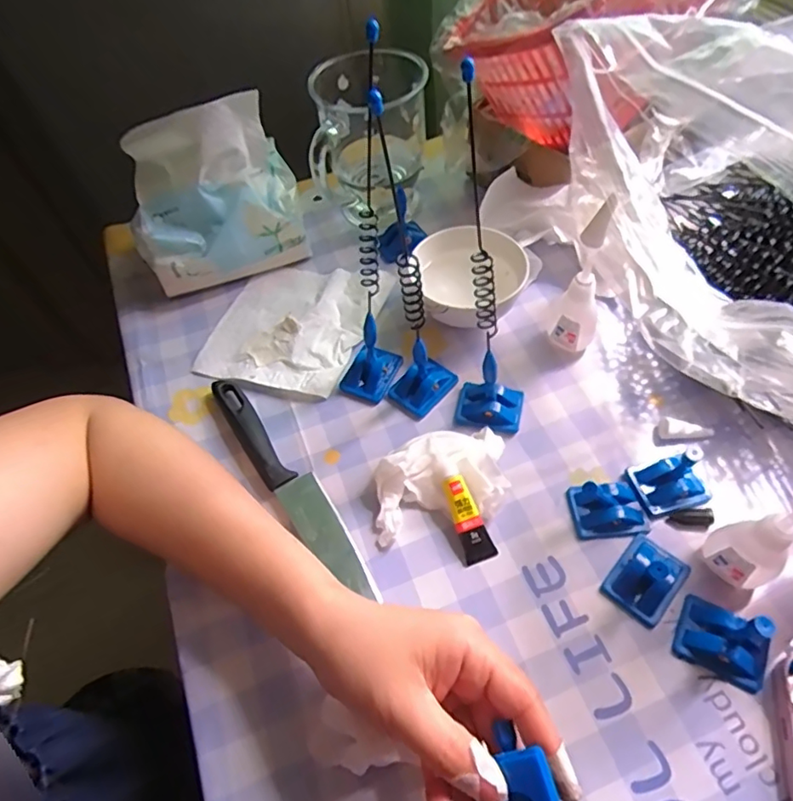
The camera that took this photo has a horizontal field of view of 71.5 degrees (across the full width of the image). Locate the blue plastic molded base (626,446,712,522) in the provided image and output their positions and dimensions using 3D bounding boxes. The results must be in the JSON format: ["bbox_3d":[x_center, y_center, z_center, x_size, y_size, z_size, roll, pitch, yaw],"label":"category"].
[{"bbox_3d":[0.173,0.047,0.338,0.042,0.042,0.033,-12,56,-4],"label":"blue plastic molded base"}]

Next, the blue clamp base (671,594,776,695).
[{"bbox_3d":[0.177,0.122,0.286,0.044,0.042,0.035,24,61,19],"label":"blue clamp base"}]

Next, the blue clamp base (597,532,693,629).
[{"bbox_3d":[0.146,0.099,0.315,0.034,0.026,0.046,35,65,24],"label":"blue clamp base"}]

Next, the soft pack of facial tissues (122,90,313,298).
[{"bbox_3d":[-0.151,-0.166,0.452,0.131,0.130,0.076,-14,56,-5],"label":"soft pack of facial tissues"}]

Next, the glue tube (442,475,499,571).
[{"bbox_3d":[0.044,0.074,0.342,0.020,0.006,0.053,-19,83,-9],"label":"glue tube"}]

